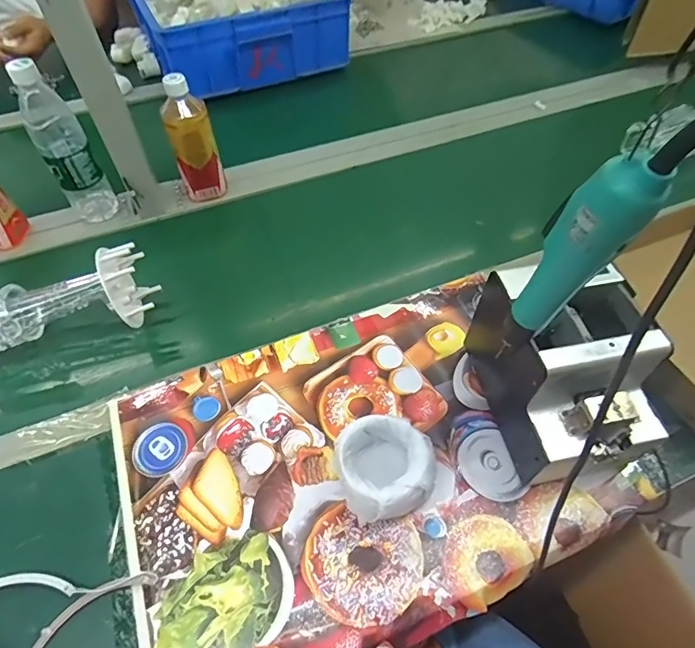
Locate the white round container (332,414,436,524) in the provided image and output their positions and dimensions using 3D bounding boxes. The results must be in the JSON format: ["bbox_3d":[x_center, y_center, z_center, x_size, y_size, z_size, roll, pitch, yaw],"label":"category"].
[{"bbox_3d":[0.035,0.147,0.465,0.093,0.067,0.094,0,54,0],"label":"white round container"}]

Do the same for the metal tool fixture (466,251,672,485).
[{"bbox_3d":[0.227,0.040,0.493,0.118,0.152,0.199,-9,55,-7],"label":"metal tool fixture"}]

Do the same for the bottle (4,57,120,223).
[{"bbox_3d":[-0.397,-0.245,0.659,0.063,0.229,0.055,-28,59,-19],"label":"bottle"}]

